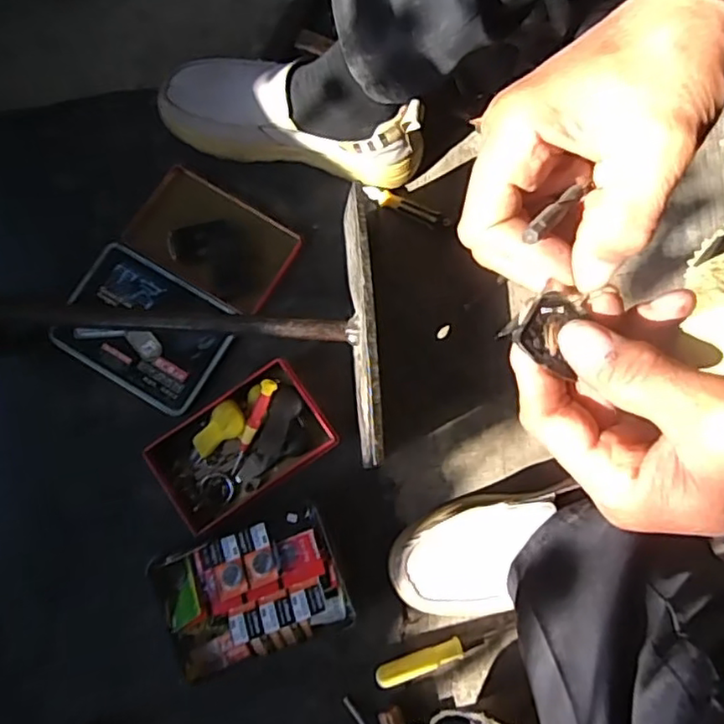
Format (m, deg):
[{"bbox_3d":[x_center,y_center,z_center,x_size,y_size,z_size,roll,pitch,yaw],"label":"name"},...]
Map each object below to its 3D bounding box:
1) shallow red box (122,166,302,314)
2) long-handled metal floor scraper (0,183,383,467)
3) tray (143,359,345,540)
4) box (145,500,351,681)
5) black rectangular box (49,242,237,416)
[{"bbox_3d":[-0.151,-0.124,0.635,0.154,0.011,0.095,30,81,5],"label":"shallow red box"},{"bbox_3d":[-0.167,-0.023,0.549,0.366,0.102,0.247,-5,80,-1],"label":"long-handled metal floor scraper"},{"bbox_3d":[-0.110,0.078,0.585,0.156,0.039,0.097,-34,82,-6],"label":"tray"},{"bbox_3d":[-0.098,0.203,0.559,0.155,0.043,0.111,-18,80,-4],"label":"box"},{"bbox_3d":[-0.211,-0.033,0.614,0.156,0.023,0.116,30,81,5],"label":"black rectangular box"}]

